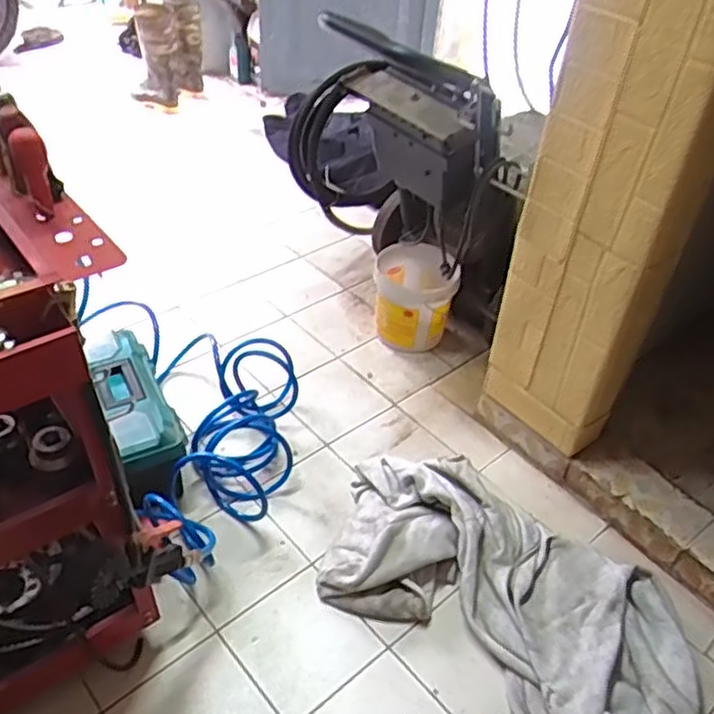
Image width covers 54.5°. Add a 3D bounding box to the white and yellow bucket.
[{"bbox_3d":[0.139,-0.147,1.673,0.193,0.192,0.198,3,41,-3],"label":"white and yellow bucket"}]

